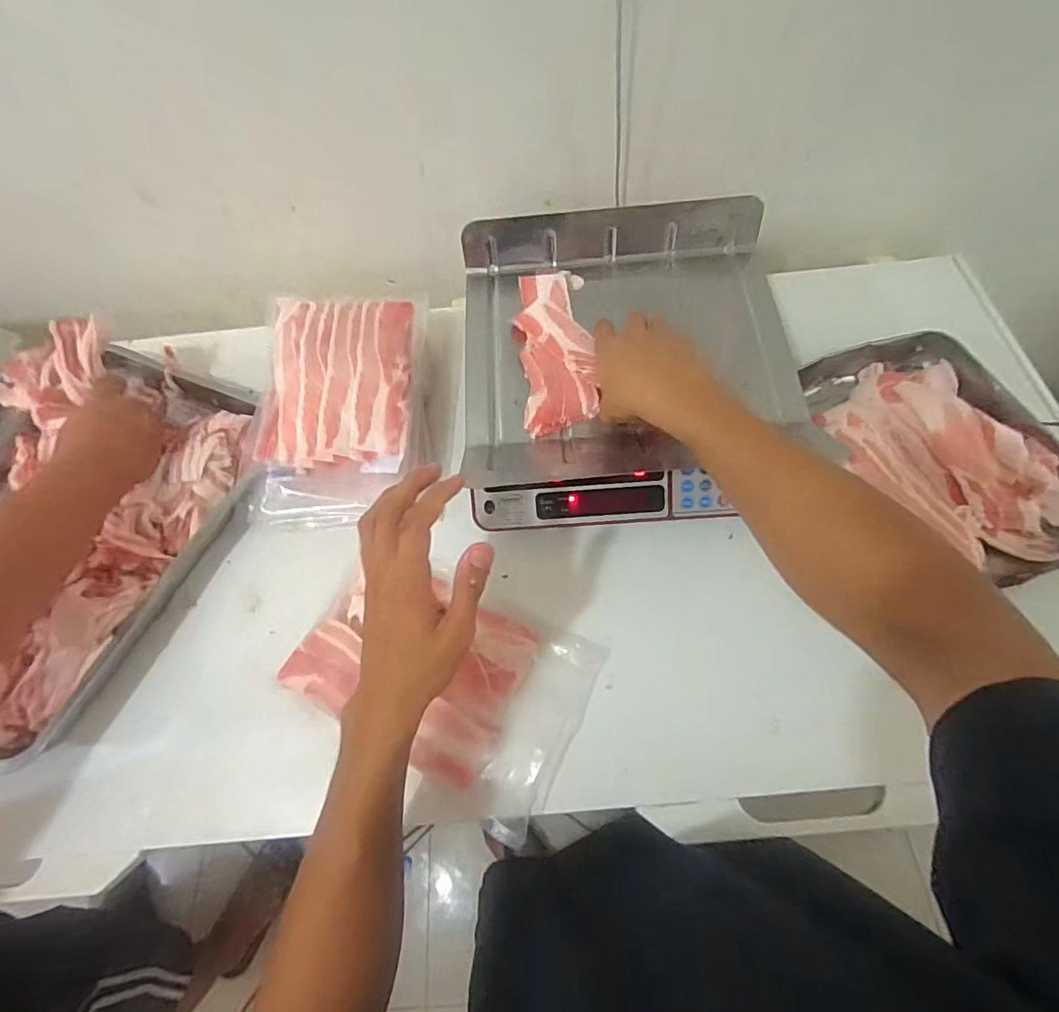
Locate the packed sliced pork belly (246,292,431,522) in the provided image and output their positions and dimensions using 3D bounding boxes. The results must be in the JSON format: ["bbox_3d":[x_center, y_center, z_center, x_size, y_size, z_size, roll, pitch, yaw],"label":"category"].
[{"bbox_3d":[-0.218,-0.120,0.610,0.178,0.046,0.285,3,83,-4],"label":"packed sliced pork belly"}]

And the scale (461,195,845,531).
[{"bbox_3d":[0.106,-0.159,0.604,0.350,0.165,0.342,-3,62,2],"label":"scale"}]

